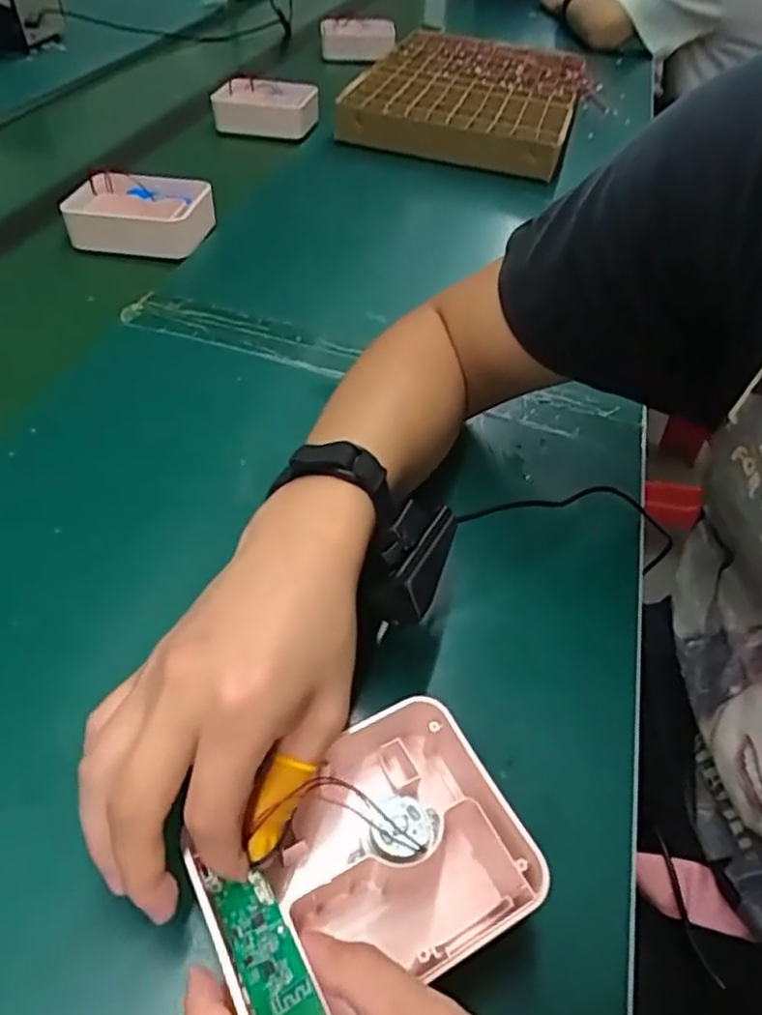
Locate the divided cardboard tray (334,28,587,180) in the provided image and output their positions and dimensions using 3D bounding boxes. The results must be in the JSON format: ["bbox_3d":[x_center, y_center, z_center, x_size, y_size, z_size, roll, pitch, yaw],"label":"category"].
[{"bbox_3d":[0.138,-0.618,1.024,0.294,0.052,0.463,17,43,7],"label":"divided cardboard tray"}]

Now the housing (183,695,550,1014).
[{"bbox_3d":[-0.008,0.149,0.294,0.129,0.040,0.105,-21,51,-22],"label":"housing"}]

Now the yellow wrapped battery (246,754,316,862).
[{"bbox_3d":[-0.042,0.119,0.271,0.015,0.011,0.039,20,86,15],"label":"yellow wrapped battery"}]

